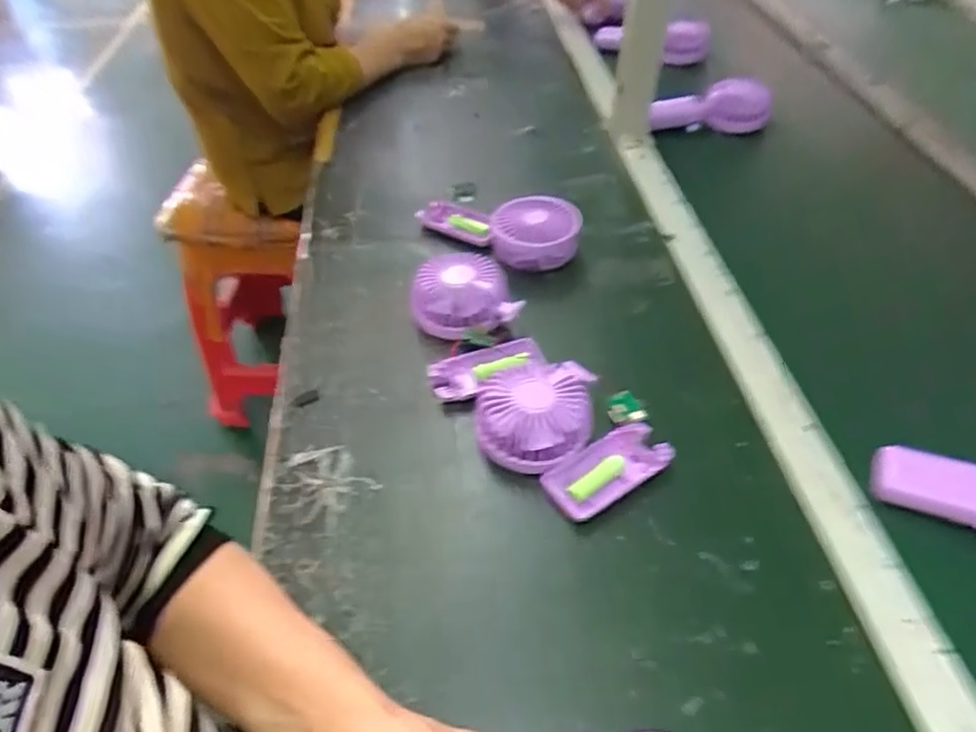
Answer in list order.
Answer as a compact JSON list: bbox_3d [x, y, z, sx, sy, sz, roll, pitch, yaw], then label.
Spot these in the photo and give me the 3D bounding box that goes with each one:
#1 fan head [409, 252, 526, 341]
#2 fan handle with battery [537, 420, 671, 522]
[{"bbox_3d":[-0.025,-0.064,0.584,0.088,0.046,0.089,-17,49,-15],"label":"fan head"},{"bbox_3d":[0.090,0.078,0.467,0.096,0.012,0.046,-27,52,-22],"label":"fan handle with battery"}]

